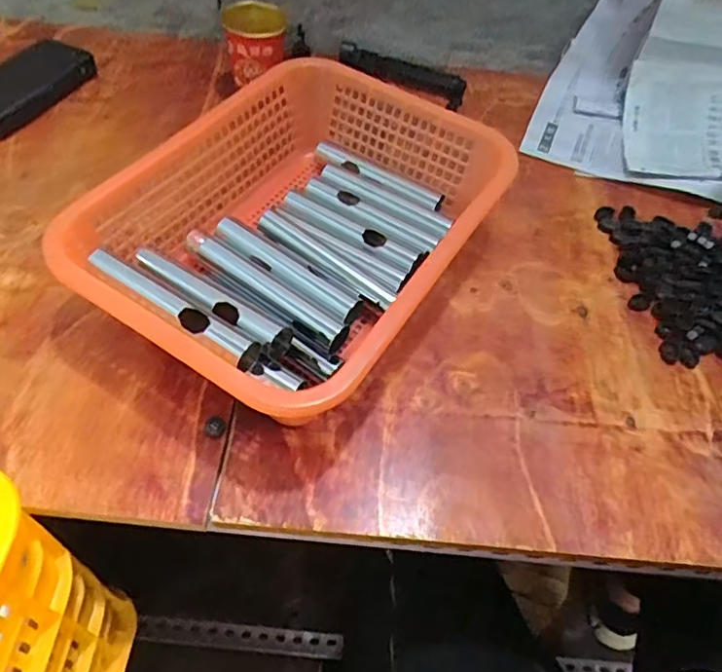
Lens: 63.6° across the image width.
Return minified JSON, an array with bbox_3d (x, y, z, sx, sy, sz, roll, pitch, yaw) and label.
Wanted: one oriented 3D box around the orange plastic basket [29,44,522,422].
[{"bbox_3d":[-0.048,-0.086,0.493,0.247,0.091,0.330,30,58,15],"label":"orange plastic basket"}]

